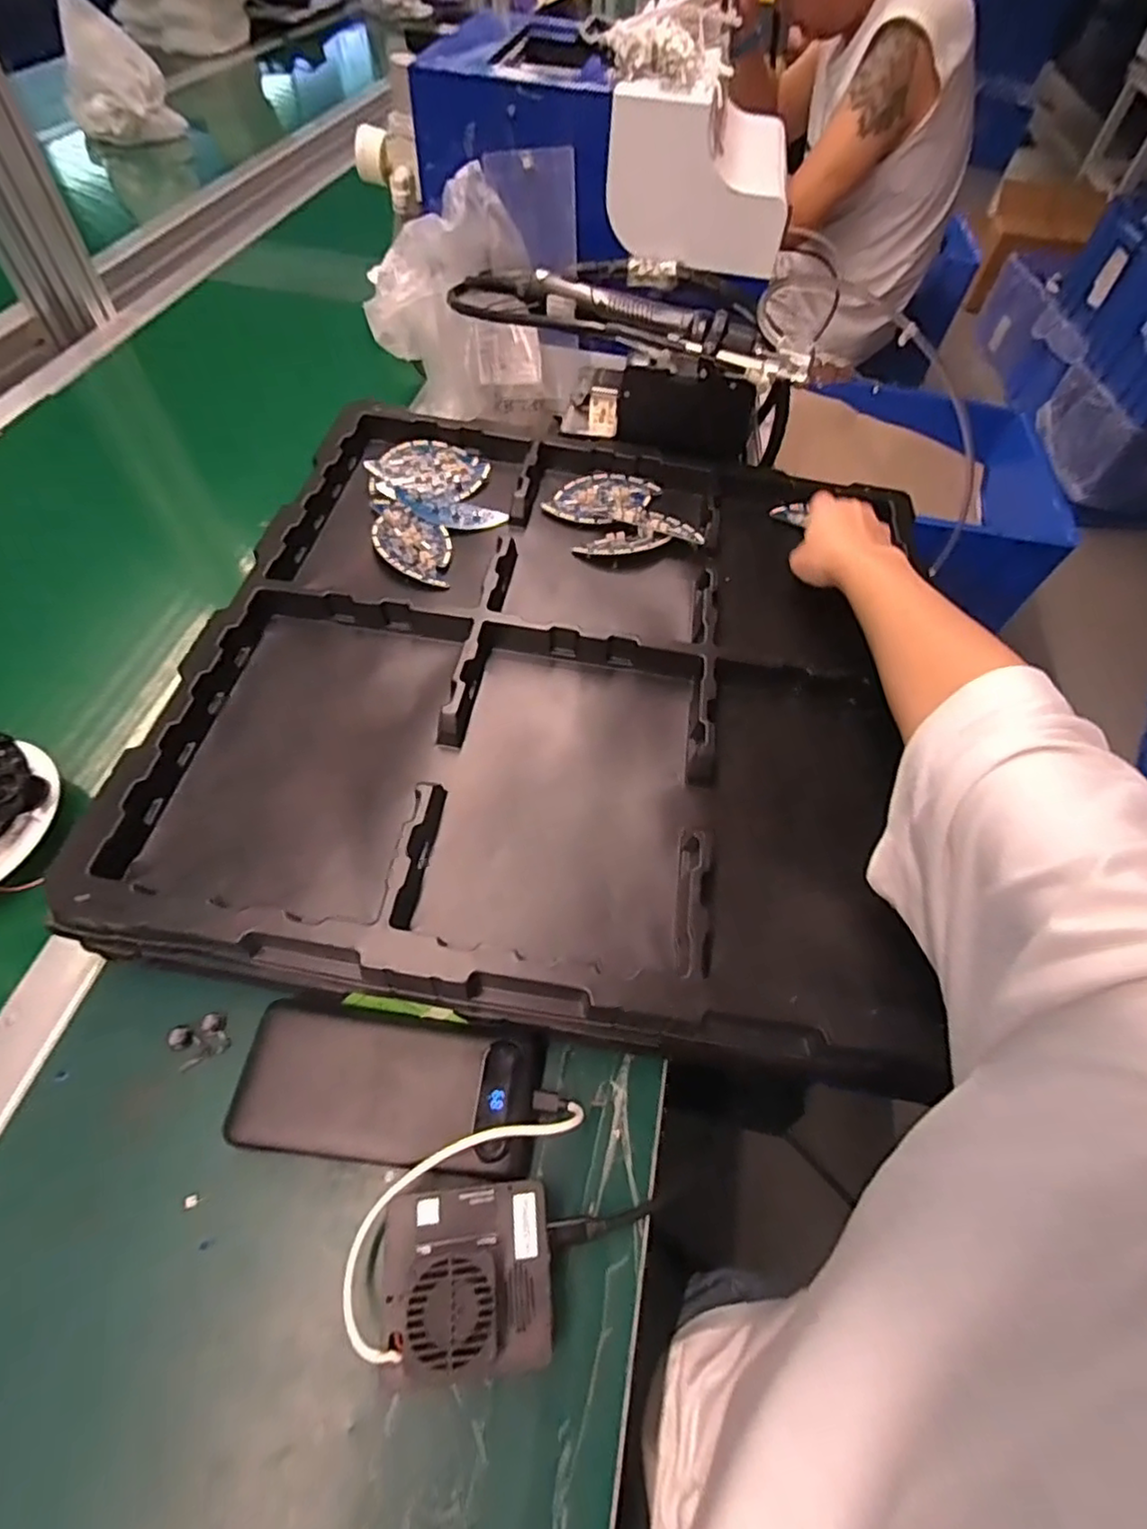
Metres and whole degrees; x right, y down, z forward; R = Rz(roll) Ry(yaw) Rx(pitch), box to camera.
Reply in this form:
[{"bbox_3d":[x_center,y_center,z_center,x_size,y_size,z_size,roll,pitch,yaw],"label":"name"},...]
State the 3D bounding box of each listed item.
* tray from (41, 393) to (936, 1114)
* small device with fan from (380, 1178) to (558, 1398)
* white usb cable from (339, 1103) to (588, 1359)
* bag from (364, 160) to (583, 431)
[{"bbox_3d":[-0.010,-0.081,0.467,0.458,0.040,0.497,9,57,2],"label":"tray"},{"bbox_3d":[-0.049,0.243,0.305,0.076,0.044,0.070,-4,57,-6],"label":"small device with fan"},{"bbox_3d":[-0.058,0.213,0.322,0.053,0.012,0.137,37,62,19],"label":"white usb cable"},{"bbox_3d":[-0.097,-0.433,0.624,0.197,0.184,0.089,-2,57,-5],"label":"bag"}]

